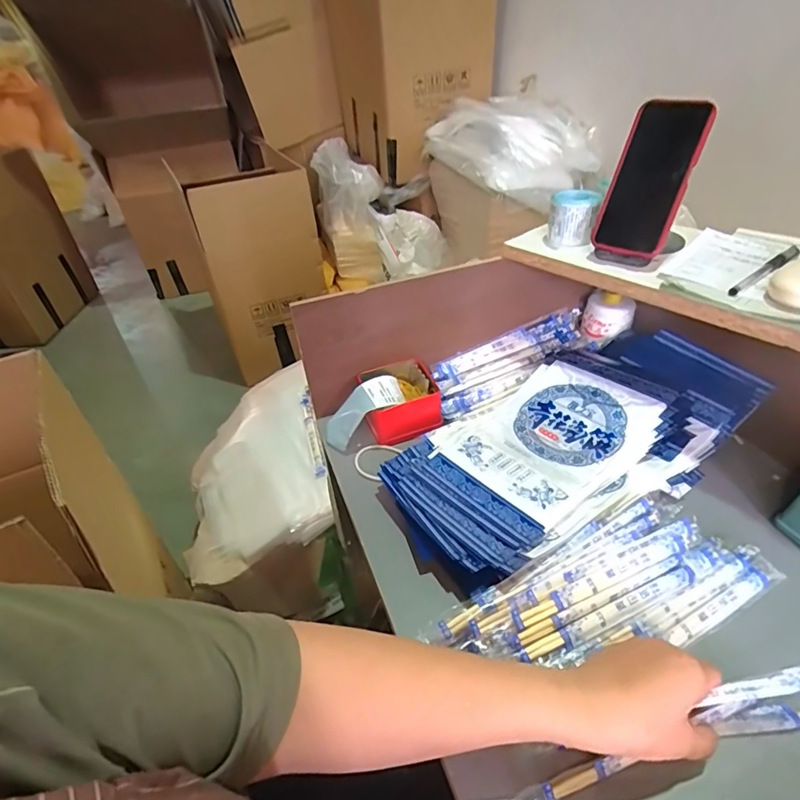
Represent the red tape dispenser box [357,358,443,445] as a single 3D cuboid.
[{"bbox_3d":[0.000,-0.005,0.666,0.101,0.063,0.112,-11,39,-8],"label":"red tape dispenser box"}]

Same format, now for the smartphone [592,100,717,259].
[{"bbox_3d":[0.281,-0.247,0.542,0.083,0.159,0.014,28,19,36],"label":"smartphone"}]

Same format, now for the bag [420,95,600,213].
[{"bbox_3d":[0.295,-0.702,1.329,0.318,0.189,0.480,-17,41,-15],"label":"bag"}]

